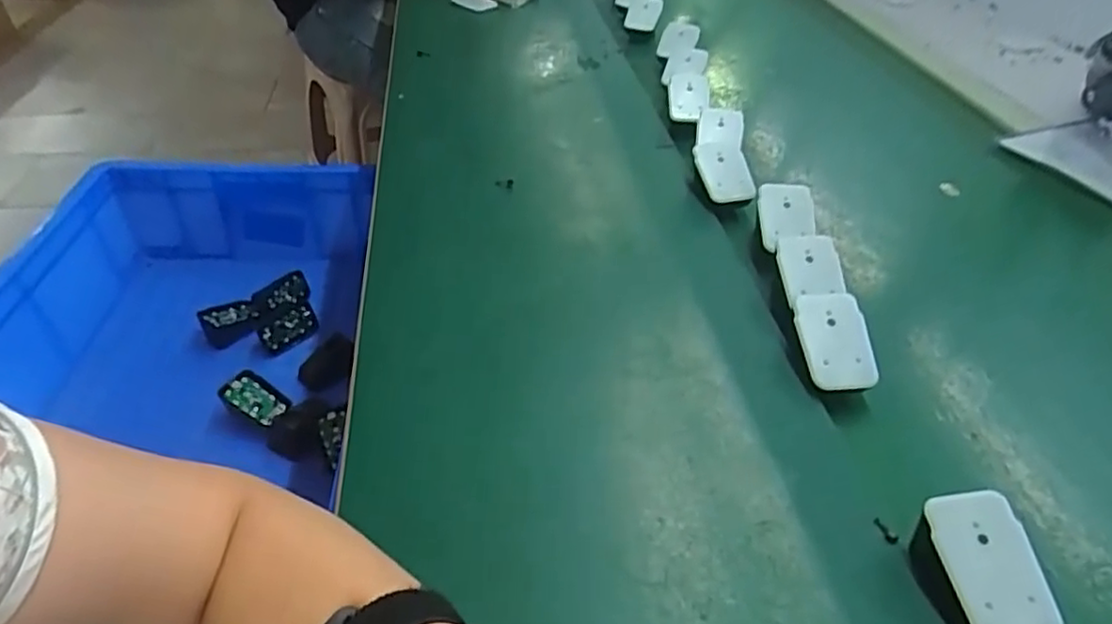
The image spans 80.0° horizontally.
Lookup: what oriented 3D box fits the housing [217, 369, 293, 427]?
[{"bbox_3d":[-0.319,0.093,0.705,0.070,0.018,0.039,35,72,-1],"label":"housing"}]

